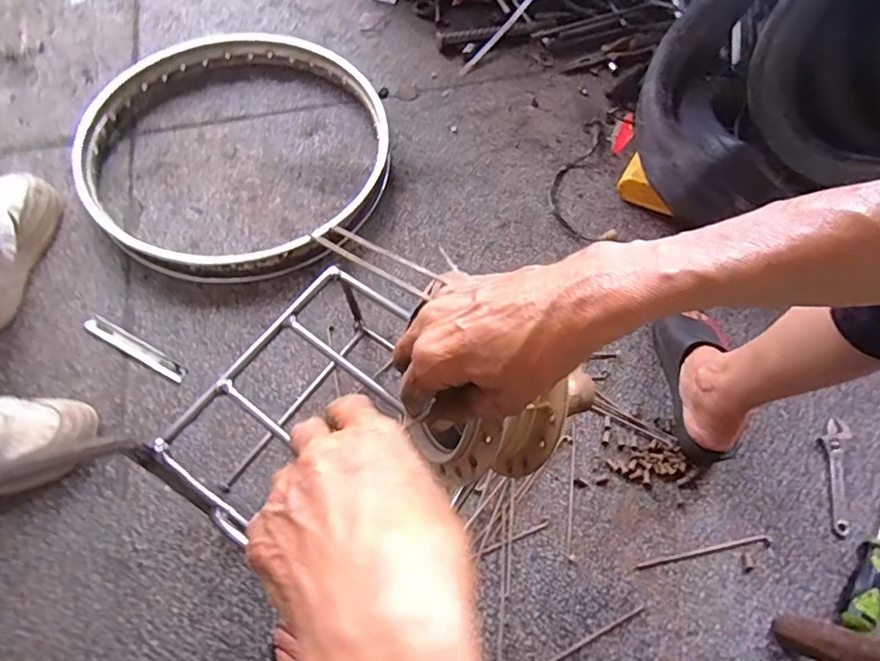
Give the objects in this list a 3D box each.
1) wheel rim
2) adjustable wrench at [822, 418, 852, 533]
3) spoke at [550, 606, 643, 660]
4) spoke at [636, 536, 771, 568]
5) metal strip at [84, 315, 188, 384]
[{"bbox_3d":[-0.324,-0.292,0.823,0.471,0.060,0.454,6,64,1],"label":"wheel rim"},{"bbox_3d":[0.500,0.180,0.646,0.031,0.011,0.142,17,65,7],"label":"adjustable wrench"},{"bbox_3d":[0.152,0.338,0.552,0.160,0.004,0.006,-22,67,-12],"label":"spoke"},{"bbox_3d":[0.317,0.266,0.614,0.171,0.006,0.008,-8,64,-6],"label":"spoke"},{"bbox_3d":[-0.407,0.023,0.687,0.162,0.004,0.025,27,66,11],"label":"metal strip"}]

